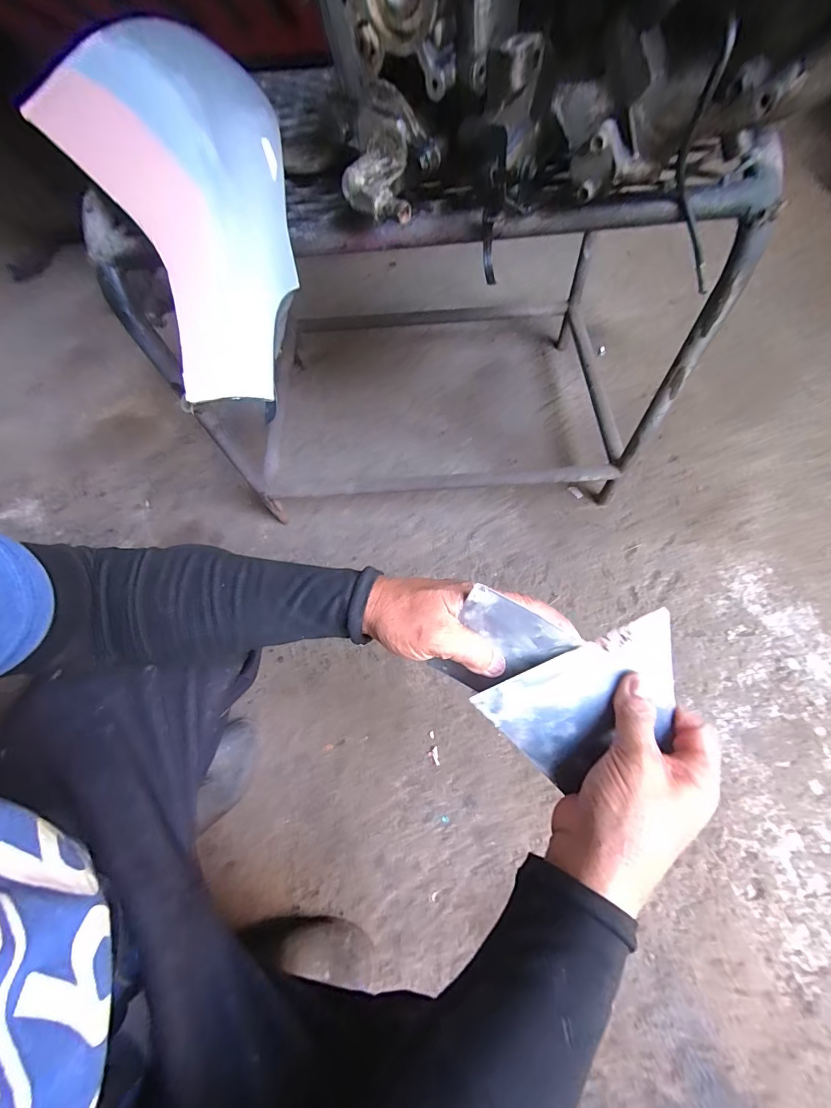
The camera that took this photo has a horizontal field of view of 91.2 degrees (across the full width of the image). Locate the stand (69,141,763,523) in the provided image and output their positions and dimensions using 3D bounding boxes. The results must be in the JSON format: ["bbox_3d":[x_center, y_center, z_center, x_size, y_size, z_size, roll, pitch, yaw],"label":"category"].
[{"bbox_3d":[0.004,-0.399,0.681,0.661,0.490,0.539,-5,63,1],"label":"stand"}]

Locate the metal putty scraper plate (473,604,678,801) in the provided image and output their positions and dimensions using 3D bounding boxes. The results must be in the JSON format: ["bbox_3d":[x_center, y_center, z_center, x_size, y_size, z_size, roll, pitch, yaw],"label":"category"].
[{"bbox_3d":[0.121,0.105,0.277,0.138,0.004,0.082,-24,91,-2],"label":"metal putty scraper plate"}]

